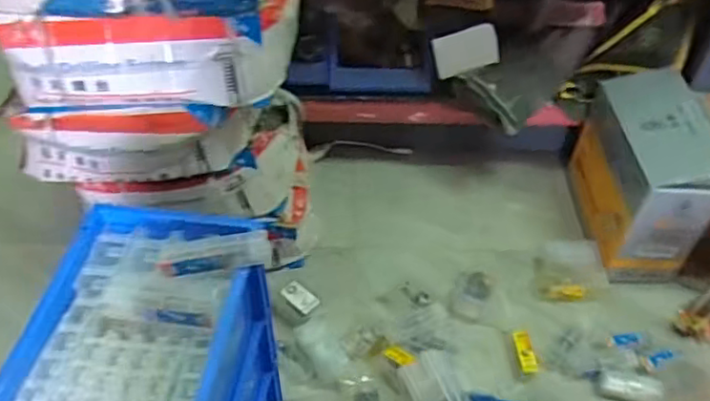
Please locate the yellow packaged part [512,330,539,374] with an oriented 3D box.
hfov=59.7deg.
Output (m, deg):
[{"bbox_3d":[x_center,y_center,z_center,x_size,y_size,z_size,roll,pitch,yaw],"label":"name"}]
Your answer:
[{"bbox_3d":[0.291,0.256,1.046,0.029,0.012,0.071,-10,69,-11],"label":"yellow packaged part"}]

